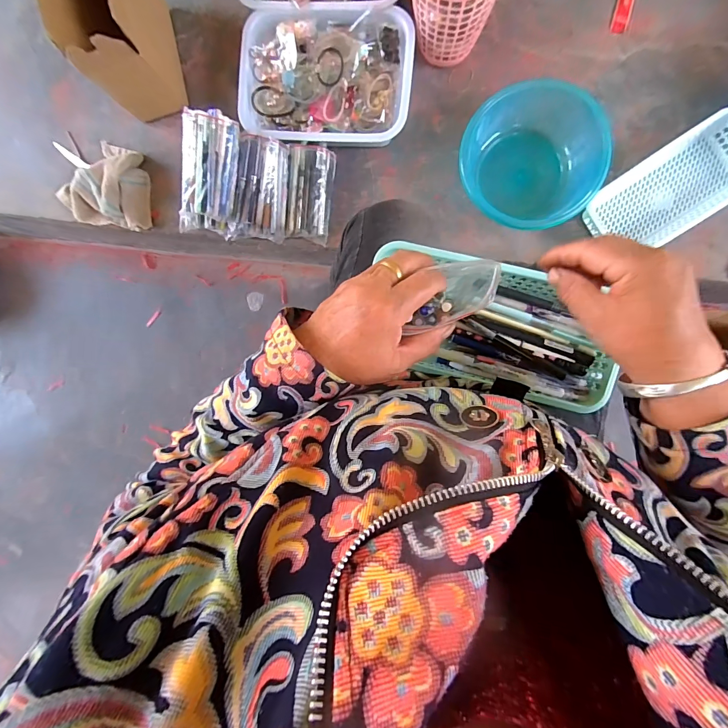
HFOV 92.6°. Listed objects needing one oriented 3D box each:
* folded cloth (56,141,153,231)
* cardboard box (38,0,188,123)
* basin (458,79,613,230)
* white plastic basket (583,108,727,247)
[{"bbox_3d":[-0.492,-0.348,0.662,0.165,0.054,0.155,11,91,4],"label":"folded cloth"},{"bbox_3d":[-0.401,-0.548,0.580,0.109,0.189,0.212,-14,89,4],"label":"cardboard box"},{"bbox_3d":[0.273,-0.331,0.578,0.224,0.091,0.193,36,93,3],"label":"basin"},{"bbox_3d":[0.517,-0.290,0.581,0.259,0.046,0.136,-33,88,4],"label":"white plastic basket"}]

